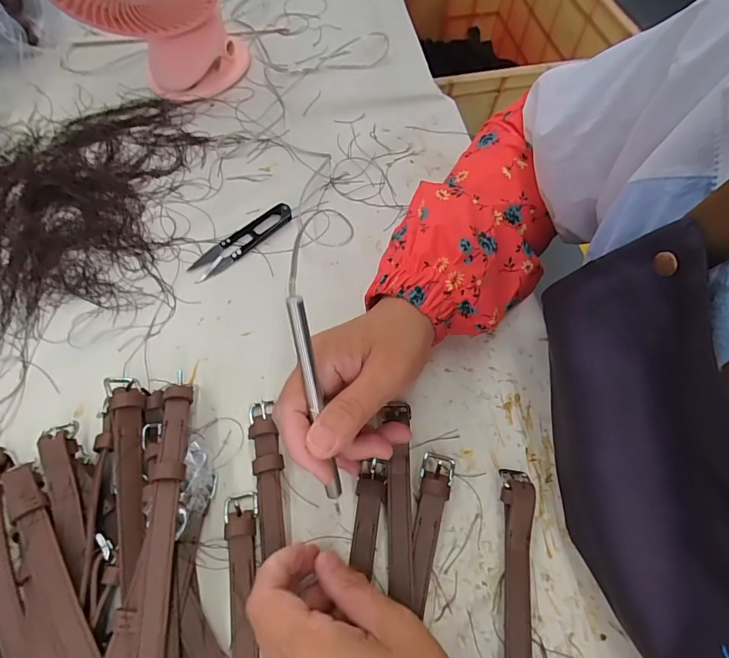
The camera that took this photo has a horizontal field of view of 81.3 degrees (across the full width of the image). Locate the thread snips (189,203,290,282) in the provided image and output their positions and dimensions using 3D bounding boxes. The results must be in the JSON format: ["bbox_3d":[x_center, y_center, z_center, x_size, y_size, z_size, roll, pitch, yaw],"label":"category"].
[{"bbox_3d":[-0.107,-0.078,0.370,0.100,0.010,0.023,-39,71,-18],"label":"thread snips"}]

